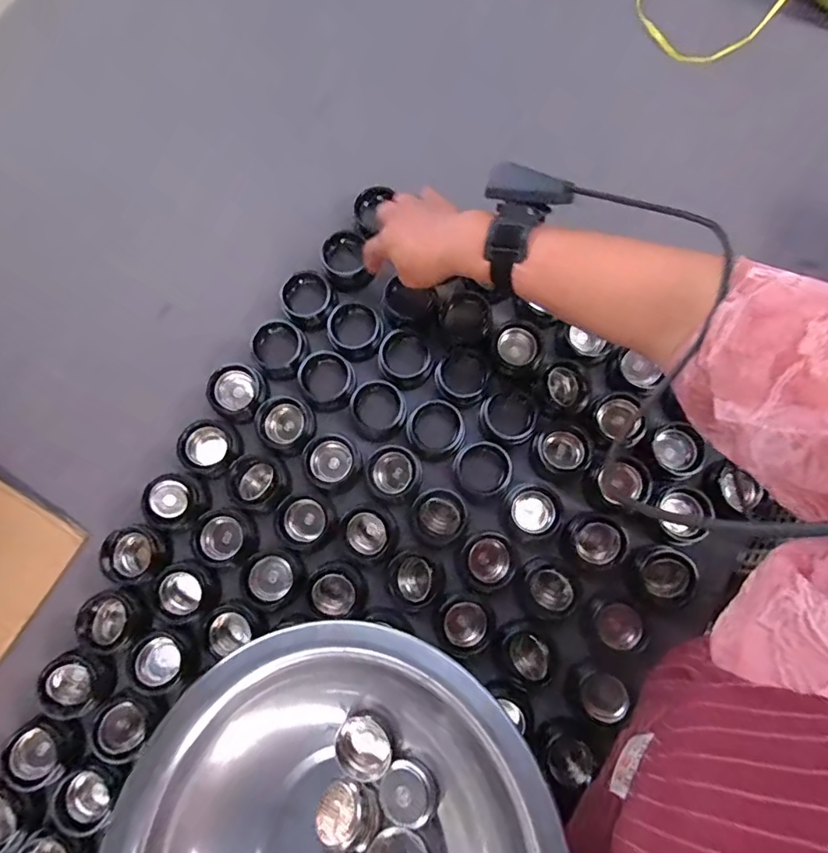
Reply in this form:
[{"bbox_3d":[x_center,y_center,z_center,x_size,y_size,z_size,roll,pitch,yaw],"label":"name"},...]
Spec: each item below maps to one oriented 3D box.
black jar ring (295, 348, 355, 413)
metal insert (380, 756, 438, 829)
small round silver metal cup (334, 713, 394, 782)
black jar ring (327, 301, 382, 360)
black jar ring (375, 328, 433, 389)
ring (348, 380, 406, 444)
[{"bbox_3d":[-0.100,-0.053,0.577,0.061,0.028,0.067,0,79,1],"label":"black jar ring"},{"bbox_3d":[-0.003,0.265,0.364,0.039,0.009,0.043,28,81,7],"label":"metal insert"},{"bbox_3d":[-0.038,0.242,0.380,0.043,0.015,0.043,29,81,7],"label":"small round silver metal cup"},{"bbox_3d":[-0.071,-0.115,0.593,0.059,0.025,0.068,31,81,7],"label":"black jar ring"},{"bbox_3d":[-0.010,-0.077,0.583,0.064,0.023,0.063,0,79,1],"label":"black jar ring"},{"bbox_3d":[-0.041,-0.019,0.571,0.065,0.025,0.063,0,79,1],"label":"ring"}]

